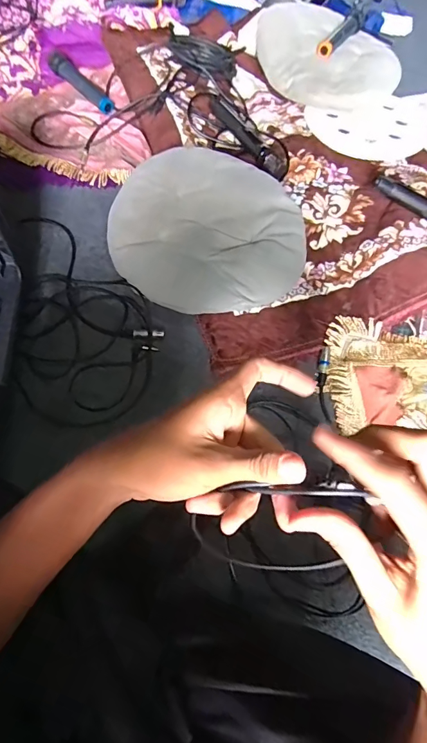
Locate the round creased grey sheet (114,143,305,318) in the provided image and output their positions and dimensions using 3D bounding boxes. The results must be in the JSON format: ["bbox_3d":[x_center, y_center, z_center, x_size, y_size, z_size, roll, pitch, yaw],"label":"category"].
[{"bbox_3d":[-0.008,-0.270,0.753,0.362,0.085,0.312,8,67,0],"label":"round creased grey sheet"}]

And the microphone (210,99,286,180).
[{"bbox_3d":[0.074,-0.540,0.892,0.046,0.039,0.266,-29,70,-15],"label":"microphone"}]

